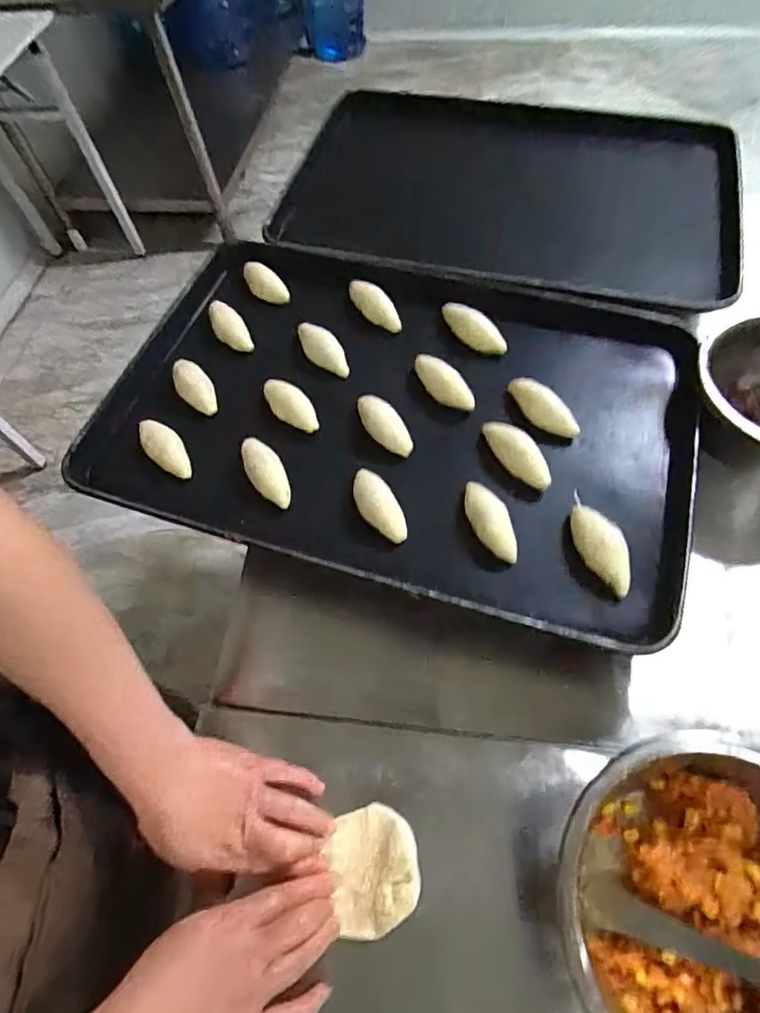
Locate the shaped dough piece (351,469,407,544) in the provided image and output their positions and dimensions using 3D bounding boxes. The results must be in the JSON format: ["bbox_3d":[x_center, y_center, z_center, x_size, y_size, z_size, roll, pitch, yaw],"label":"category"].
[{"bbox_3d":[-0.004,-0.001,0.533,0.032,0.032,0.083,-29,63,-13],"label":"shaped dough piece"}]

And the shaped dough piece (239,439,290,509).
[{"bbox_3d":[-0.116,-0.040,0.544,0.032,0.026,0.091,-29,63,-13],"label":"shaped dough piece"}]

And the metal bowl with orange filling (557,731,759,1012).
[{"bbox_3d":[0.218,0.271,0.362,0.187,0.094,0.199,-1,60,3],"label":"metal bowl with orange filling"}]

